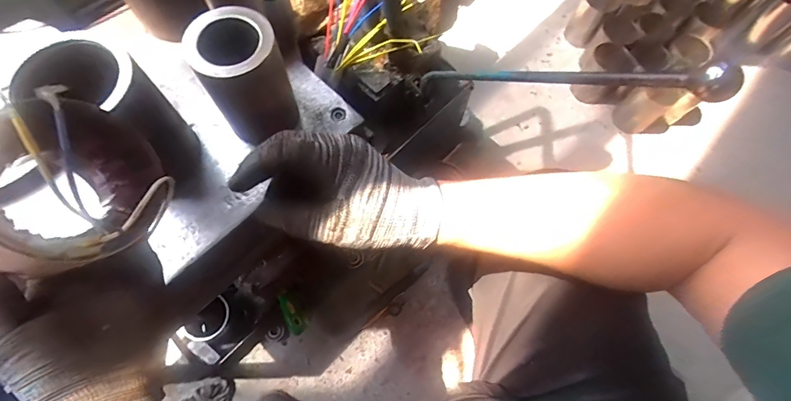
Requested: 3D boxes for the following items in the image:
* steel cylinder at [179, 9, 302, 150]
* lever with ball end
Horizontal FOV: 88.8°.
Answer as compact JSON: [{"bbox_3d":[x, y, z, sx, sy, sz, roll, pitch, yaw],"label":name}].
[{"bbox_3d":[-0.166,-0.133,0.456,0.090,0.123,0.097,-34,73,-14],"label":"steel cylinder"},{"bbox_3d":[0.138,-0.136,0.449,0.025,0.027,0.413,-34,29,-14],"label":"lever with ball end"}]

